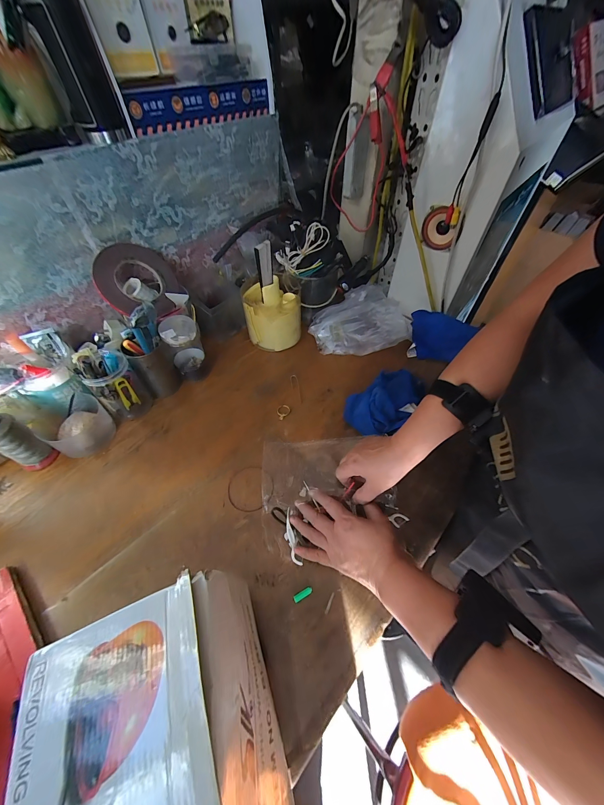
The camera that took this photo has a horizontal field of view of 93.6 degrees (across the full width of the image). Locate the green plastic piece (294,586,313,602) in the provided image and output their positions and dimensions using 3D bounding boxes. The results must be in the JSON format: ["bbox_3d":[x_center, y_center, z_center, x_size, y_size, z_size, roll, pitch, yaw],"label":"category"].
[{"bbox_3d":[0.001,0.250,0.370,0.025,0.004,0.008,-25,56,-17],"label":"green plastic piece"}]

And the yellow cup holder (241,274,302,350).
[{"bbox_3d":[-0.067,-0.194,0.632,0.114,0.129,0.118,-18,54,-12],"label":"yellow cup holder"}]

